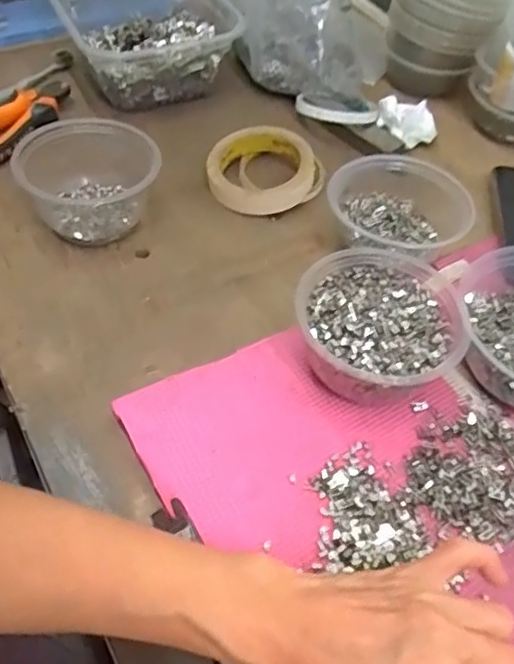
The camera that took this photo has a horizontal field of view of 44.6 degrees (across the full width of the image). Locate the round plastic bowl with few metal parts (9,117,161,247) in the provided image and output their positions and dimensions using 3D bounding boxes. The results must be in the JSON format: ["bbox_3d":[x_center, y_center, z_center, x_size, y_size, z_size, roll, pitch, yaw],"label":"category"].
[{"bbox_3d":[-0.140,-0.129,0.532,0.110,0.062,0.101,3,52,-3],"label":"round plastic bowl with few metal parts"}]

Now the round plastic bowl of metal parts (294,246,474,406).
[{"bbox_3d":[0.084,-0.002,0.447,0.108,0.057,0.116,3,52,-3],"label":"round plastic bowl of metal parts"}]

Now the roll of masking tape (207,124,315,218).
[{"bbox_3d":[0.002,-0.152,0.586,0.095,0.038,0.091,3,52,-3],"label":"roll of masking tape"}]

